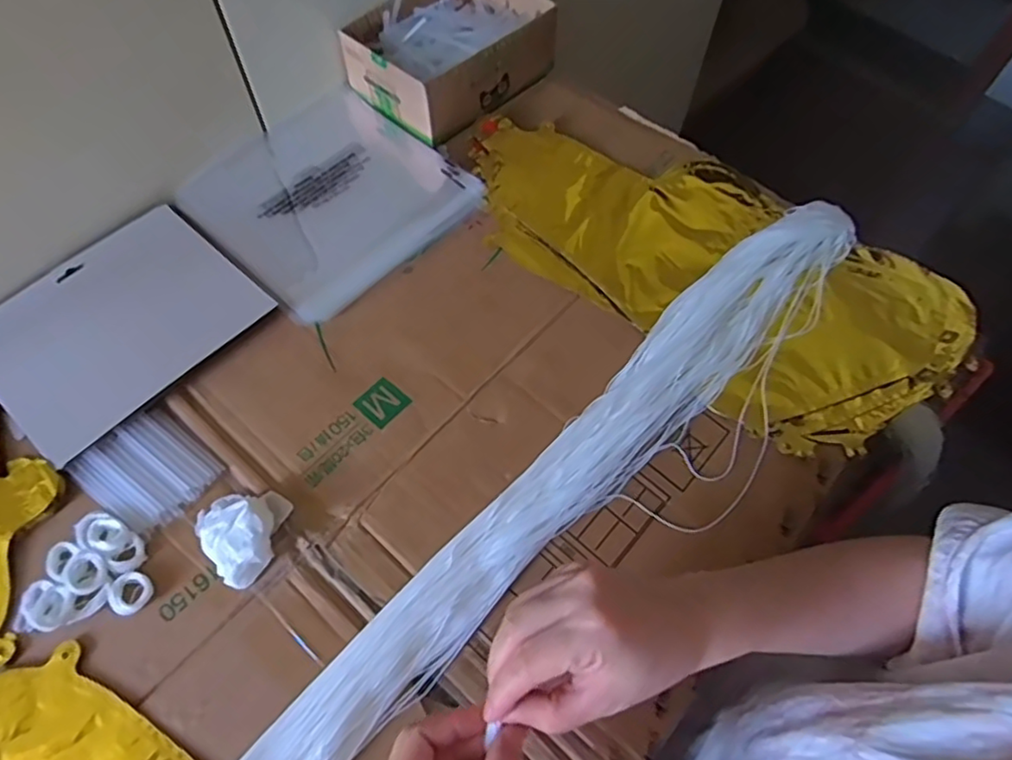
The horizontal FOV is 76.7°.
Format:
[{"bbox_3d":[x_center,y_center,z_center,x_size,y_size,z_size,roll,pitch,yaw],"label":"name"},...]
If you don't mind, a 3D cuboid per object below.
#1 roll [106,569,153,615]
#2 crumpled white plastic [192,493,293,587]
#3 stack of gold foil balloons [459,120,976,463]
[{"bbox_3d":[-0.244,0.138,0.415,0.025,0.006,0.025,0,61,-1],"label":"roll"},{"bbox_3d":[-0.178,0.097,0.431,0.063,0.026,0.059,0,61,-1],"label":"crumpled white plastic"},{"bbox_3d":[0.166,-0.102,0.566,0.452,0.035,0.230,30,65,14],"label":"stack of gold foil balloons"}]

